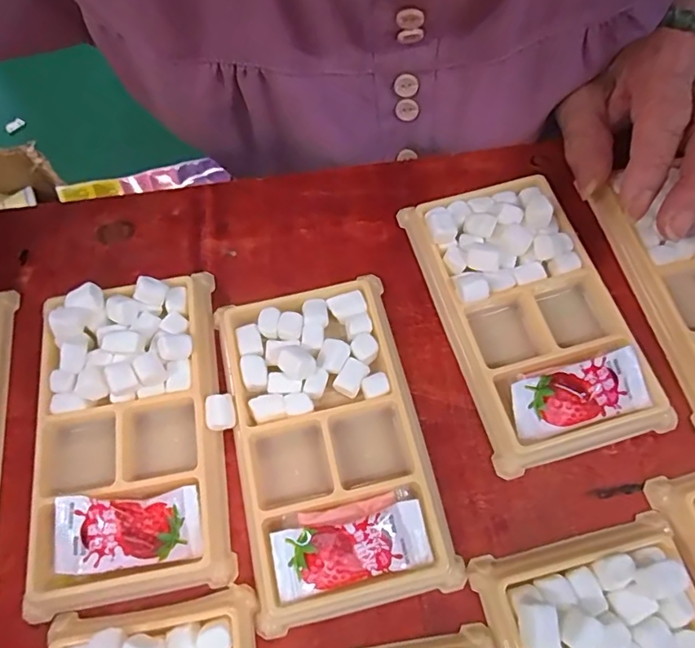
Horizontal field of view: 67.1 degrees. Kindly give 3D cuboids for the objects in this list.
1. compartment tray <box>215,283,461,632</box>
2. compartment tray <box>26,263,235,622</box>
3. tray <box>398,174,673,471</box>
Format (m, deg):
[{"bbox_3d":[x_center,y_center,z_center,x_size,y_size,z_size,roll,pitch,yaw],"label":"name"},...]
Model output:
[{"bbox_3d":[-0.010,0.044,0.217,0.074,0.015,0.133,-12,65,-5],"label":"compartment tray"},{"bbox_3d":[-0.093,0.041,0.217,0.074,0.018,0.132,-10,65,-3],"label":"compartment tray"},{"bbox_3d":[0.081,-0.010,0.237,0.073,0.021,0.132,-15,65,-6],"label":"tray"}]

